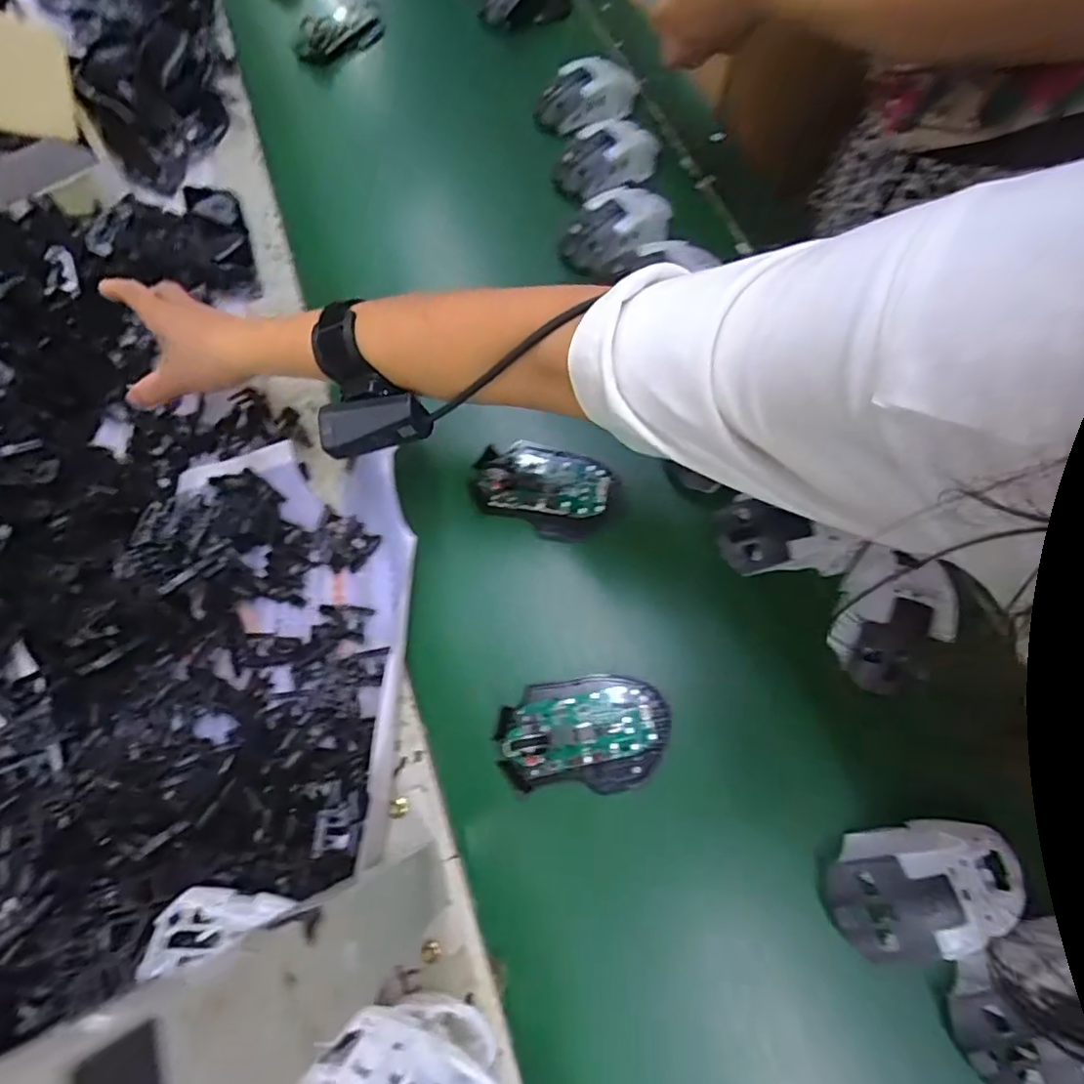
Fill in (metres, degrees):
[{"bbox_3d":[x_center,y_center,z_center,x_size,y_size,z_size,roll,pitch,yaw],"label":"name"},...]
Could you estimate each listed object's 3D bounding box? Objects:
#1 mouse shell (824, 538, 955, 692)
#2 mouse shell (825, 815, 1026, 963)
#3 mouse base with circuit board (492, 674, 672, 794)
[{"bbox_3d":[0.238,0.056,0.405,0.065,0.029,0.090,23,87,19],"label":"mouse shell"},{"bbox_3d":[0.225,0.199,0.341,0.108,0.026,0.063,-9,67,-3],"label":"mouse shell"},{"bbox_3d":[0.028,0.126,0.394,0.112,0.031,0.071,0,67,1],"label":"mouse base with circuit board"}]

